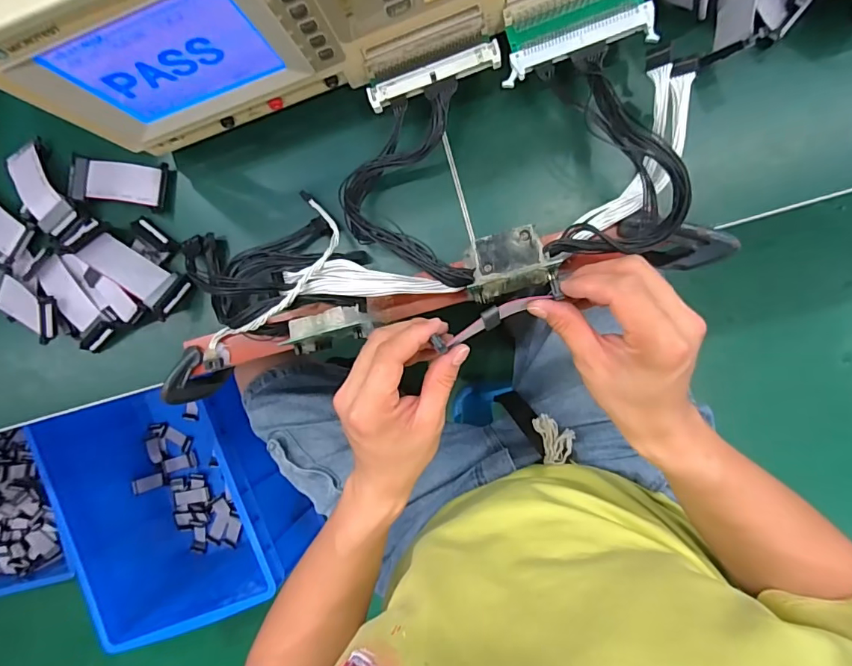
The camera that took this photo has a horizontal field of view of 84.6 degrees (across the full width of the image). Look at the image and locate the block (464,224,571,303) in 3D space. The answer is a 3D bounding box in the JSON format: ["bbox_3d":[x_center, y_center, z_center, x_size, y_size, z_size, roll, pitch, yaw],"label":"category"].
[{"bbox_3d":[0.056,-0.047,0.313,0.059,0.023,0.039,-18,89,9],"label":"block"}]

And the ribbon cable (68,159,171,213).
[{"bbox_3d":[-0.274,-0.134,0.418,0.087,0.016,0.038,9,93,9],"label":"ribbon cable"}]

